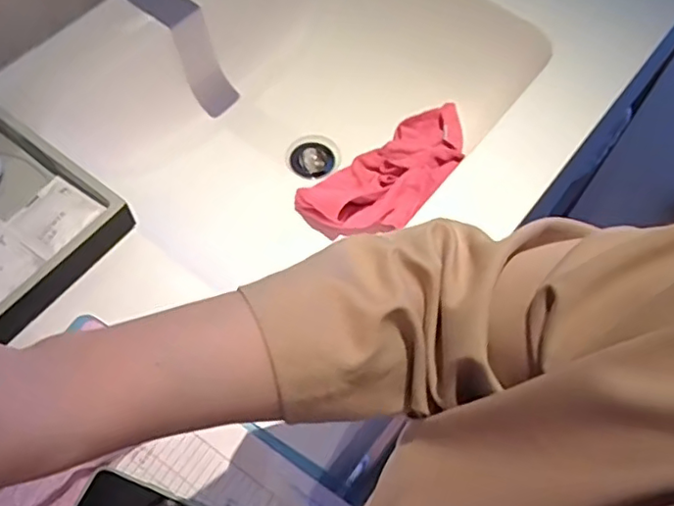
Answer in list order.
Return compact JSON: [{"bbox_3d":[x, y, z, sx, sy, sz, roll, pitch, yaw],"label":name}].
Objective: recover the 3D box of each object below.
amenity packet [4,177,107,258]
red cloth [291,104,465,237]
[{"bbox_3d":[-0.270,-0.036,0.594,0.069,0.016,0.070,38,66,16],"label":"amenity packet"},{"bbox_3d":[0.074,-0.100,0.752,0.224,0.069,0.112,-38,70,-21],"label":"red cloth"}]

